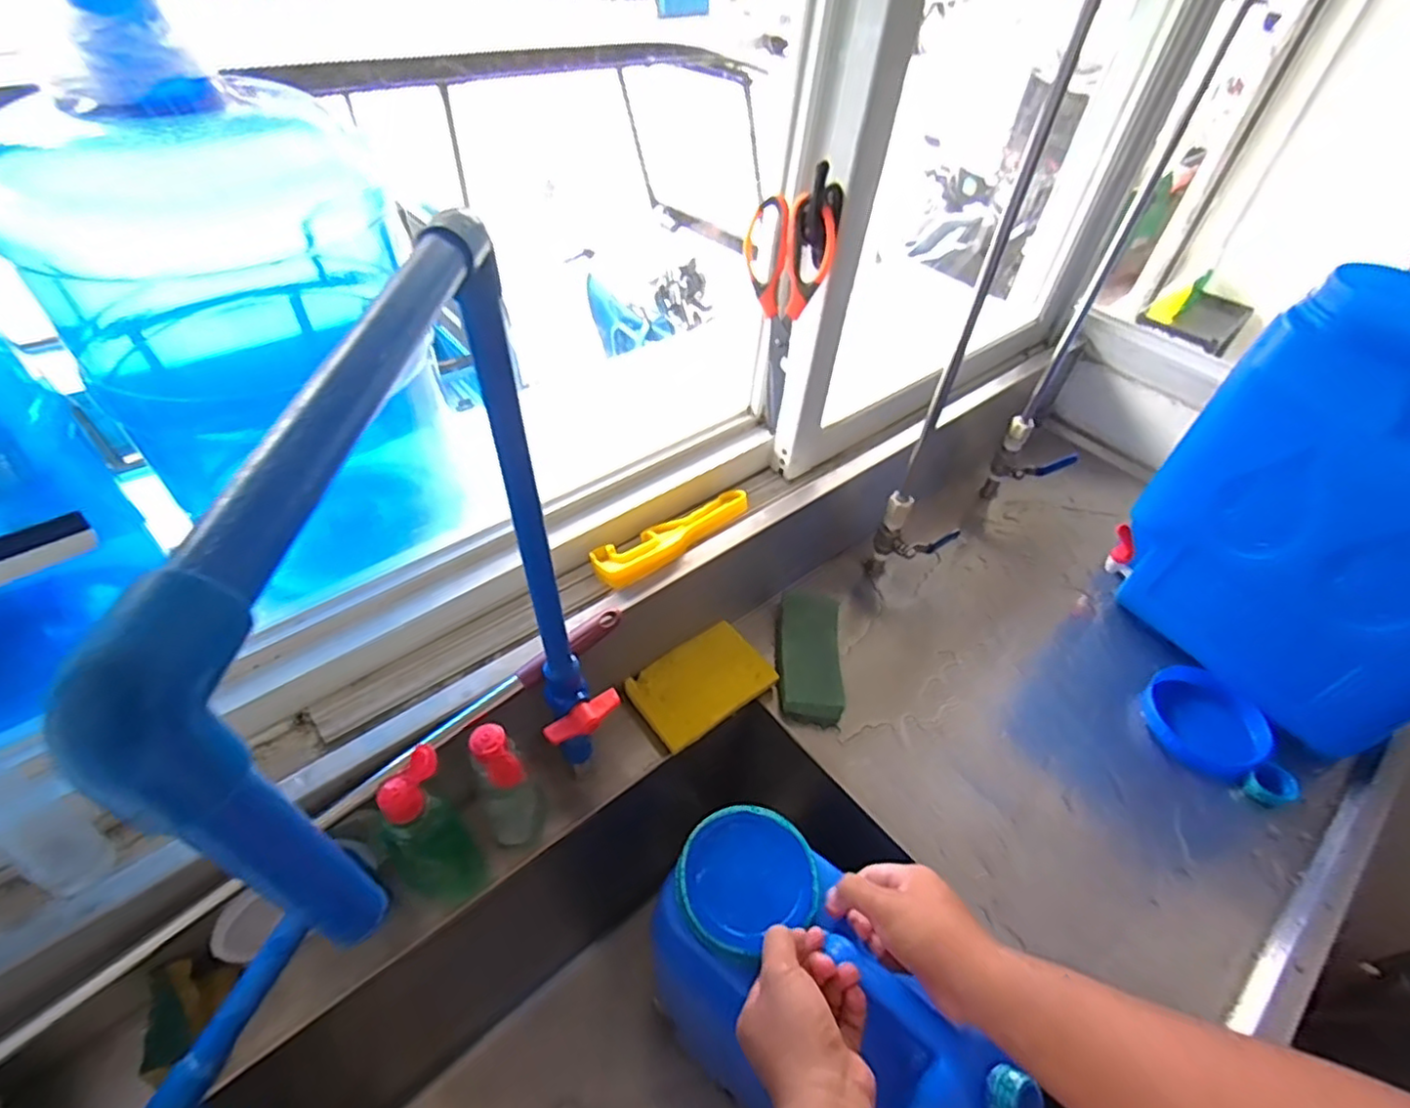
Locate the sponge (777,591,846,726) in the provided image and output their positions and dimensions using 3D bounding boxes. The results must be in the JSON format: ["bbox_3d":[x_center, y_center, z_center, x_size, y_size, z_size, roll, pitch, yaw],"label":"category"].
[{"bbox_3d":[0.119,0.112,0.758,0.068,0.034,0.160,4,46,-1],"label":"sponge"}]

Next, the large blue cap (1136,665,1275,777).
[{"bbox_3d":[0.561,0.193,0.747,0.125,0.032,0.125,3,46,-3],"label":"large blue cap"}]

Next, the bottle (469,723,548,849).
[{"bbox_3d":[-0.170,0.208,0.572,0.048,0.164,0.049,3,46,-3],"label":"bottle"}]

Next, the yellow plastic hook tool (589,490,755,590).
[{"bbox_3d":[-0.028,-0.019,0.701,0.201,0.029,0.051,-29,55,-29],"label":"yellow plastic hook tool"}]

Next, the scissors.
[{"bbox_3d":[0.069,-0.224,0.617,0.078,0.197,0.027,10,21,4],"label":"scissors"}]

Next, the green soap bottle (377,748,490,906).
[{"bbox_3d":[-0.226,0.233,0.541,0.067,0.168,0.049,-32,56,-30],"label":"green soap bottle"}]

